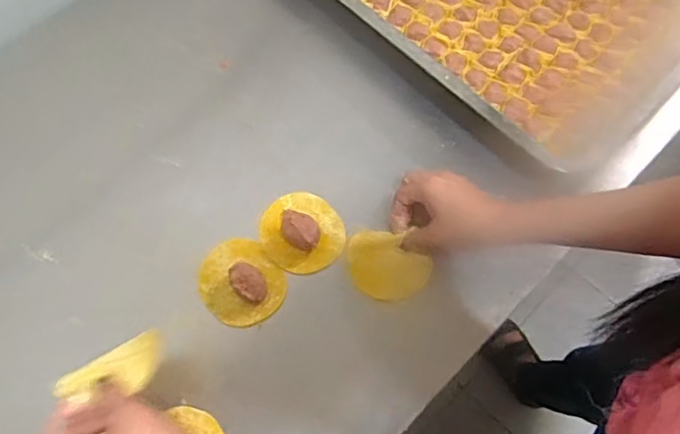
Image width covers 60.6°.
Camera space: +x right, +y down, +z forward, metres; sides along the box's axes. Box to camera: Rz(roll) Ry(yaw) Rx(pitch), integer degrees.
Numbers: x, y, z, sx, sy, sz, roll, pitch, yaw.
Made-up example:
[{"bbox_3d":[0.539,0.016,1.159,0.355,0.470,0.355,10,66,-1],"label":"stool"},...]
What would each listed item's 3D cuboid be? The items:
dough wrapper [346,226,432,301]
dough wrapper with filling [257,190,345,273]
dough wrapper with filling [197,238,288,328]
[{"bbox_3d":[0.047,0.045,0.558,0.075,0.009,0.069,-11,67,-5],"label":"dough wrapper"},{"bbox_3d":[-0.037,0.014,0.570,0.079,0.034,0.083,0,66,0],"label":"dough wrapper with filling"},{"bbox_3d":[-0.096,0.059,0.547,0.074,0.028,0.085,-39,72,-15],"label":"dough wrapper with filling"}]

